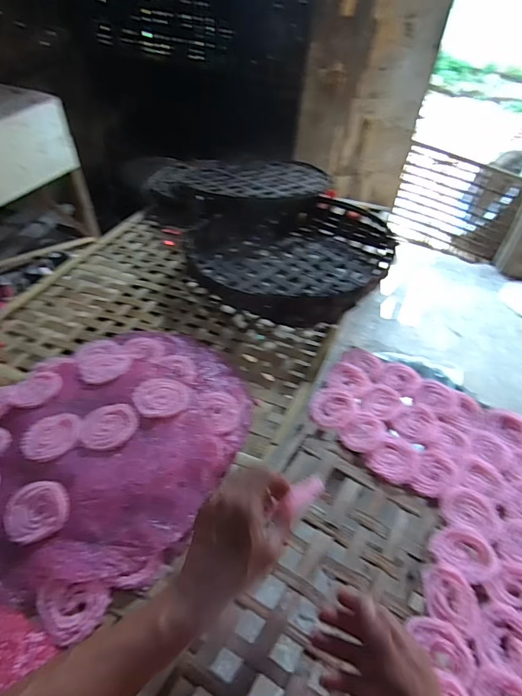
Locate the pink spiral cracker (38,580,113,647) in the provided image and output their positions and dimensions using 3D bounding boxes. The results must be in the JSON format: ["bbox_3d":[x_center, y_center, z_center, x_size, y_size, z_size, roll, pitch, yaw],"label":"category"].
[{"bbox_3d":[-0.205,0.287,0.458,0.073,0.013,0.057,-1,45,-6],"label":"pink spiral cracker"}]

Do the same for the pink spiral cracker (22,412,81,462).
[{"bbox_3d":[-0.290,0.123,0.587,0.073,0.011,0.077,2,44,-2],"label":"pink spiral cracker"}]

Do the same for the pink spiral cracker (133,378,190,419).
[{"bbox_3d":[-0.150,0.073,0.639,0.081,0.010,0.076,2,44,-2],"label":"pink spiral cracker"}]

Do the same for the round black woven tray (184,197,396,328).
[{"bbox_3d":[0.074,-0.229,0.961,0.388,0.069,0.440,32,51,26],"label":"round black woven tray"}]

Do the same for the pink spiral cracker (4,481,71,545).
[{"bbox_3d":[-0.277,0.200,0.521,0.075,0.006,0.069,-27,66,-12],"label":"pink spiral cracker"}]

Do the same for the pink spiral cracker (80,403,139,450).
[{"bbox_3d":[-0.212,0.109,0.590,0.069,0.004,0.075,2,44,-2],"label":"pink spiral cracker"}]

